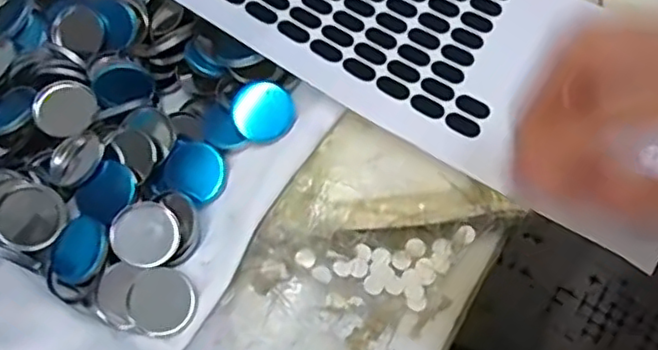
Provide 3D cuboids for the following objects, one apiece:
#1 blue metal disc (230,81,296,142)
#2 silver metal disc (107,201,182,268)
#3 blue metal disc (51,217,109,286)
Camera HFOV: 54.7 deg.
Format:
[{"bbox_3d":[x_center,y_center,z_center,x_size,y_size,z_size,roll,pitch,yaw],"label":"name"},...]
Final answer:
[{"bbox_3d":[-0.033,-0.032,0.318,0.031,0.008,0.031,0,75,0],"label":"blue metal disc"},{"bbox_3d":[-0.087,0.028,0.303,0.031,0.004,0.031,6,73,-22],"label":"silver metal disc"},{"bbox_3d":[-0.119,0.035,0.304,0.028,0.010,0.032,-4,63,1],"label":"blue metal disc"}]

